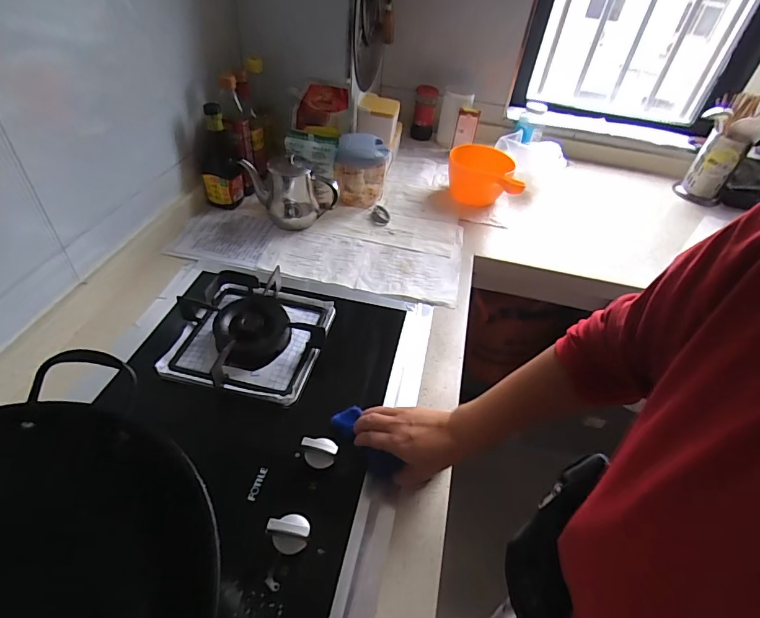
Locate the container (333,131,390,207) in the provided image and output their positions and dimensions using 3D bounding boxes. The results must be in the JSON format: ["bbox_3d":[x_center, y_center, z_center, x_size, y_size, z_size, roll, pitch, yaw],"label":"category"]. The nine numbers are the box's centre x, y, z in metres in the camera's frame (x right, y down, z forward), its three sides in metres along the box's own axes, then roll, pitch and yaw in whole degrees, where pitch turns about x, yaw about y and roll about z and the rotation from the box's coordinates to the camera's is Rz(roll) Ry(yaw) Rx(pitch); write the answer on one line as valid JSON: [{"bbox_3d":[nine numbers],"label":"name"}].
[{"bbox_3d":[-0.043,-0.295,0.960,0.108,0.140,0.102,3,44,-4],"label":"container"}]

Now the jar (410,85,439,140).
[{"bbox_3d":[0.126,-0.561,1.250,0.065,0.136,0.060,3,44,-3],"label":"jar"}]

